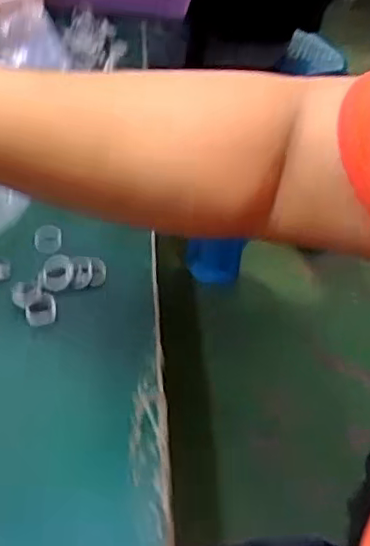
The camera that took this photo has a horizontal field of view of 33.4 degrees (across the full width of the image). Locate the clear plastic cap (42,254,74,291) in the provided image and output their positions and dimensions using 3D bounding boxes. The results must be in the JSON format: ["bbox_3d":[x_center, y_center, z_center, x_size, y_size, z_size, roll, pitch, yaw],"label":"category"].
[{"bbox_3d":[-0.092,-0.002,0.445,0.022,0.006,0.029,-2,45,-7],"label":"clear plastic cap"}]

